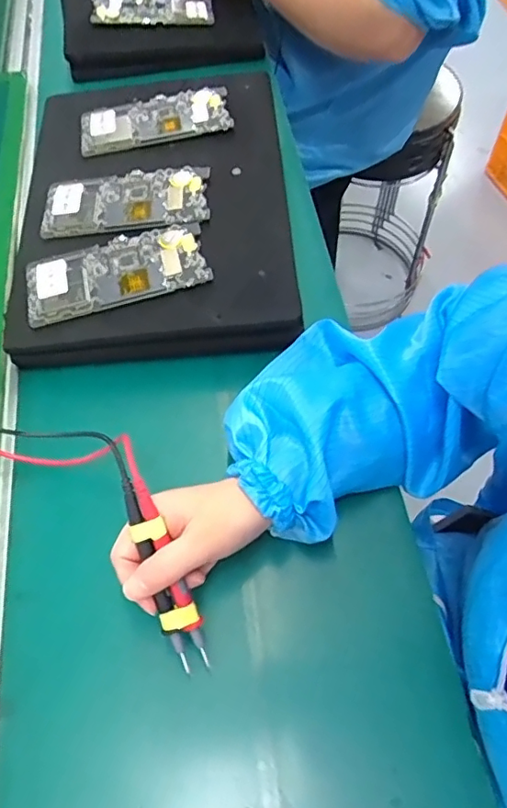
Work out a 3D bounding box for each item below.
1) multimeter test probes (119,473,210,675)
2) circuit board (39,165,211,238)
[{"bbox_3d":[-0.056,0.108,0.351,0.024,0.007,0.128,-21,94,-11],"label":"multimeter test probes"},{"bbox_3d":[-0.121,-0.193,0.522,0.156,0.009,0.076,-2,60,-1],"label":"circuit board"}]

